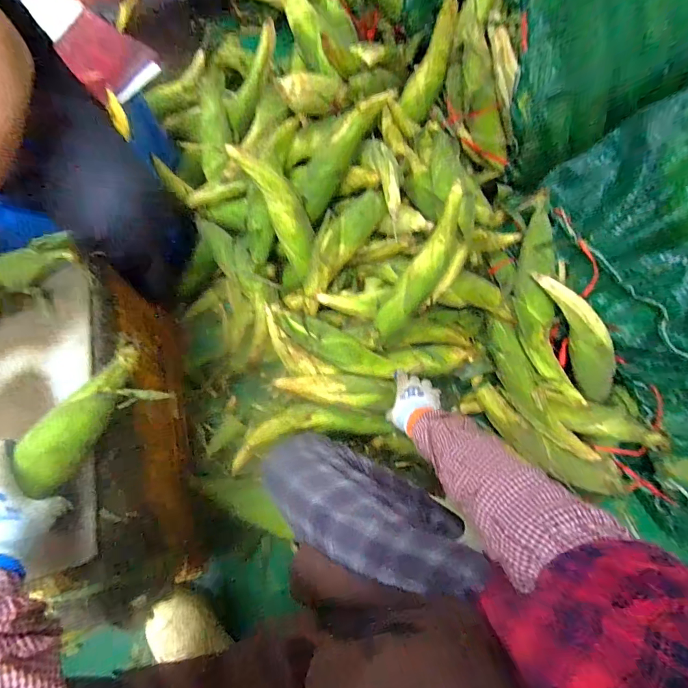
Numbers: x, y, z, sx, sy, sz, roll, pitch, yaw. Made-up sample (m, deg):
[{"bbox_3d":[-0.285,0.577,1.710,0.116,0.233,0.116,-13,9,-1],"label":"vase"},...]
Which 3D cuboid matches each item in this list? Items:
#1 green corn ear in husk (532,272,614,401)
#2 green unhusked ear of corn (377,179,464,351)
[{"bbox_3d":[0.468,-0.008,0.740,0.058,0.082,0.310,-36,107,-16],"label":"green corn ear in husk"},{"bbox_3d":[0.155,-0.143,0.751,0.073,0.064,0.337,31,108,10],"label":"green unhusked ear of corn"}]

